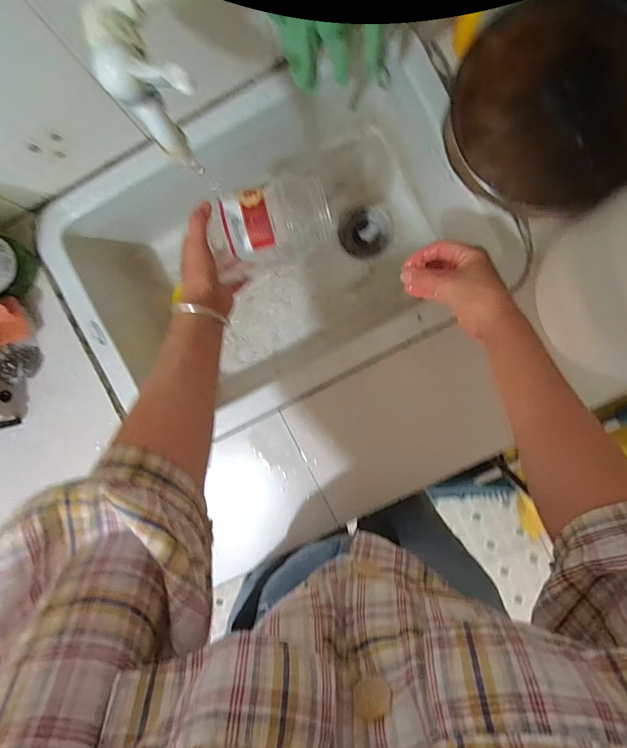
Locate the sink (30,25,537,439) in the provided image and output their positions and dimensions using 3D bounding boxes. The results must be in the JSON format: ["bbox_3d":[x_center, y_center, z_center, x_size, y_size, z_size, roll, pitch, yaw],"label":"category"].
[{"bbox_3d":[-0.049,-0.182,0.650,0.610,0.195,0.402,-22,92,4],"label":"sink"}]

